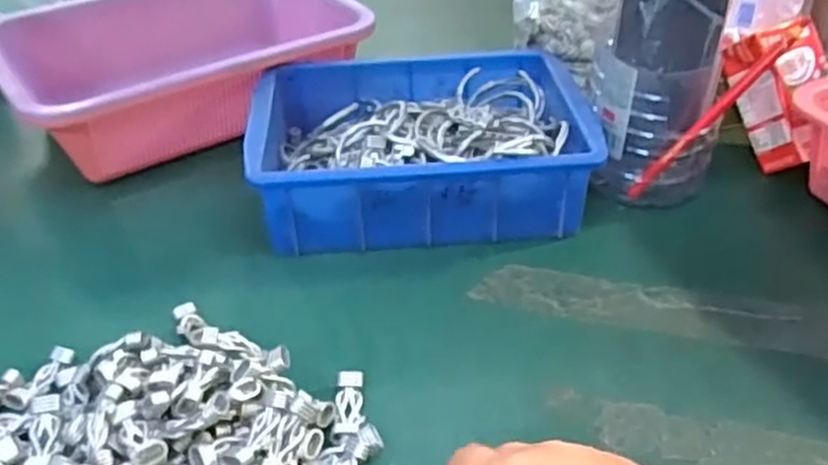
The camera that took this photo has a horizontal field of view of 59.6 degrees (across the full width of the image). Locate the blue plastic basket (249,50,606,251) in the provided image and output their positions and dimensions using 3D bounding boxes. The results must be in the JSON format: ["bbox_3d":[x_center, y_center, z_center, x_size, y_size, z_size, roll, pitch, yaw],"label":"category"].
[{"bbox_3d":[0.005,-0.069,0.556,0.237,0.070,0.168,-2,38,-2],"label":"blue plastic basket"}]

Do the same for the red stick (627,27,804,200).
[{"bbox_3d":[0.213,-0.083,0.521,0.011,0.155,0.013,27,27,-30],"label":"red stick"}]

